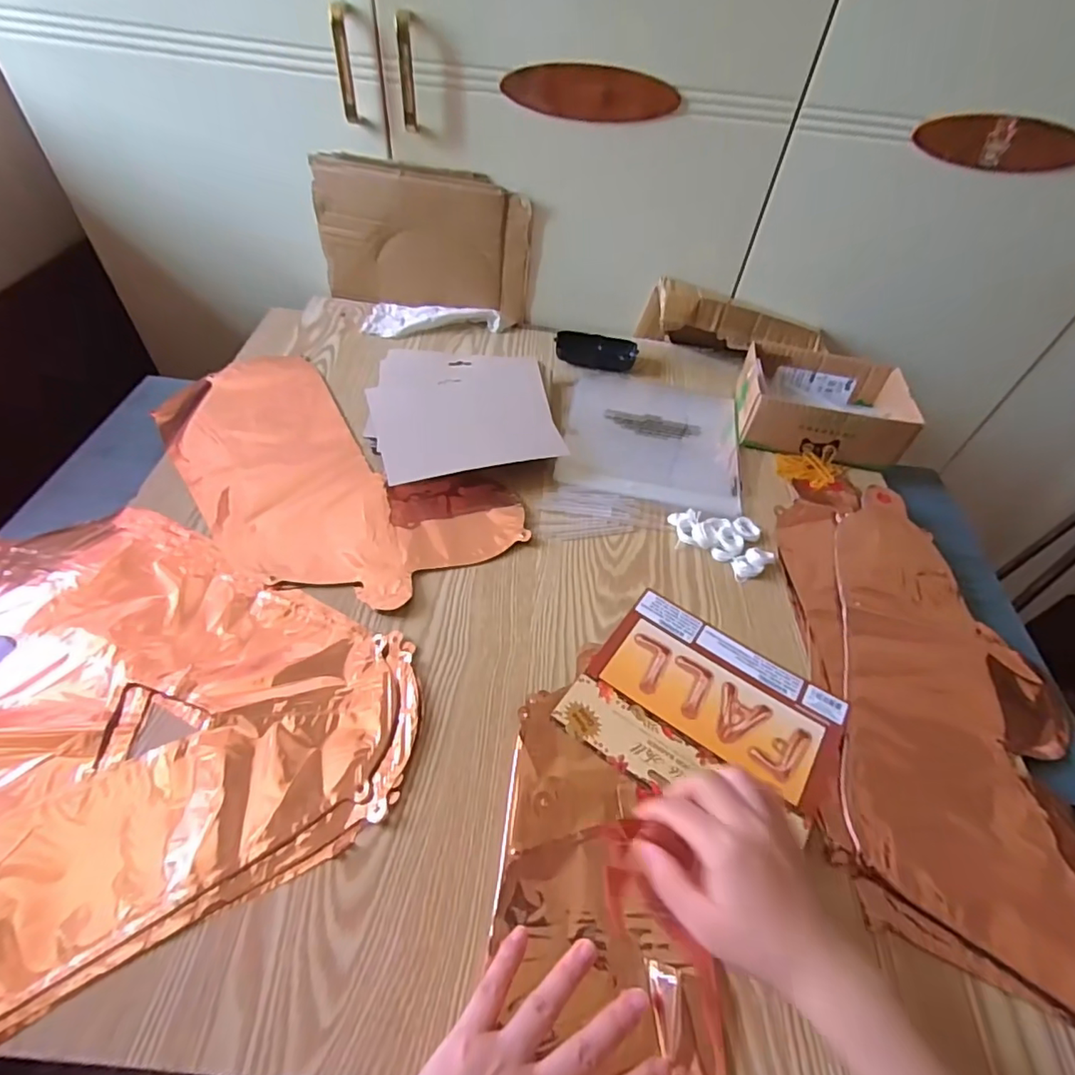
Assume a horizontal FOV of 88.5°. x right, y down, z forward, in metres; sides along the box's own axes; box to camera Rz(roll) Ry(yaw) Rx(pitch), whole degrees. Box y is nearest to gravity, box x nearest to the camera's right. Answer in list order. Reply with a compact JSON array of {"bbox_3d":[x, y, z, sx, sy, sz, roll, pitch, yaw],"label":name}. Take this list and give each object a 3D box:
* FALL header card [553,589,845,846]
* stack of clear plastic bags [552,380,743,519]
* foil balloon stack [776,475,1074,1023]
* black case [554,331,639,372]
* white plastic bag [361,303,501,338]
[{"bbox_3d":[0.135,0.136,0.441,0.186,0.005,0.158,30,54,18],"label":"FALL header card"},{"bbox_3d":[0.139,-0.124,0.658,0.203,0.011,0.225,13,50,5],"label":"stack of clear plastic bags"},{"bbox_3d":[0.335,0.118,0.468,0.214,0.018,0.439,10,50,3],"label":"foil balloon stack"},{"bbox_3d":[0.079,-0.255,0.748,0.108,0.025,0.044,4,50,-2],"label":"black case"},{"bbox_3d":[-0.145,-0.304,0.766,0.180,0.026,0.075,5,50,-2],"label":"white plastic bag"}]

